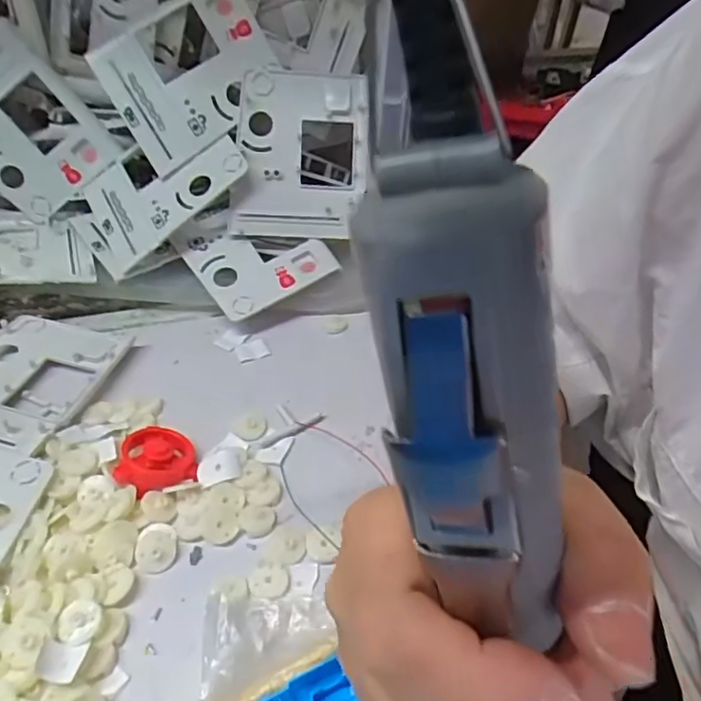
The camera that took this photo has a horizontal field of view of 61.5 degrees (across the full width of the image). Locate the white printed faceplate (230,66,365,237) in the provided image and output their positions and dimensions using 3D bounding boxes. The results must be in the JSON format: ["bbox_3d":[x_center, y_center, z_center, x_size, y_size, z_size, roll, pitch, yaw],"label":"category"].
[{"bbox_3d":[-0.045,-0.175,0.525,0.116,0.142,0.024,1,4,-1],"label":"white printed faceplate"}]

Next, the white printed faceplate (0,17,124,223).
[{"bbox_3d":[-0.303,-0.202,0.538,0.120,0.141,0.016,-37,25,6],"label":"white printed faceplate"}]

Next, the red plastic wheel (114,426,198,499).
[{"bbox_3d":[-0.132,0.070,0.400,0.049,0.017,0.049,-7,41,-14],"label":"red plastic wheel"}]

